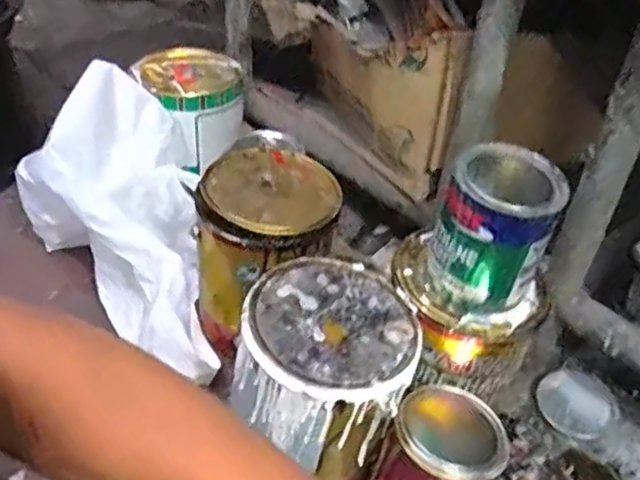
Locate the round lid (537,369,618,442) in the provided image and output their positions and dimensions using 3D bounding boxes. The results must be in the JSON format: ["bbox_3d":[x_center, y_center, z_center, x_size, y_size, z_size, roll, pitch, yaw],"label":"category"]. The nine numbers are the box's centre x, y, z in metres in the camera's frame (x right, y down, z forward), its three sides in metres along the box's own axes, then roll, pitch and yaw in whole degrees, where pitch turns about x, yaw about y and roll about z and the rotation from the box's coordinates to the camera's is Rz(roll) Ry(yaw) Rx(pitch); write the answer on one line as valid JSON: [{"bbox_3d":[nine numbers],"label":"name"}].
[{"bbox_3d":[0.317,0.202,0.837,0.092,0.011,0.090,2,37,-2],"label":"round lid"}]

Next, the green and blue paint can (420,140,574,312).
[{"bbox_3d":[0.162,-0.004,0.646,0.098,0.141,0.086,0,37,-4],"label":"green and blue paint can"}]

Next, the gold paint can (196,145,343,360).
[{"bbox_3d":[-0.066,0.016,0.806,0.154,0.191,0.145,3,39,-3],"label":"gold paint can"}]

